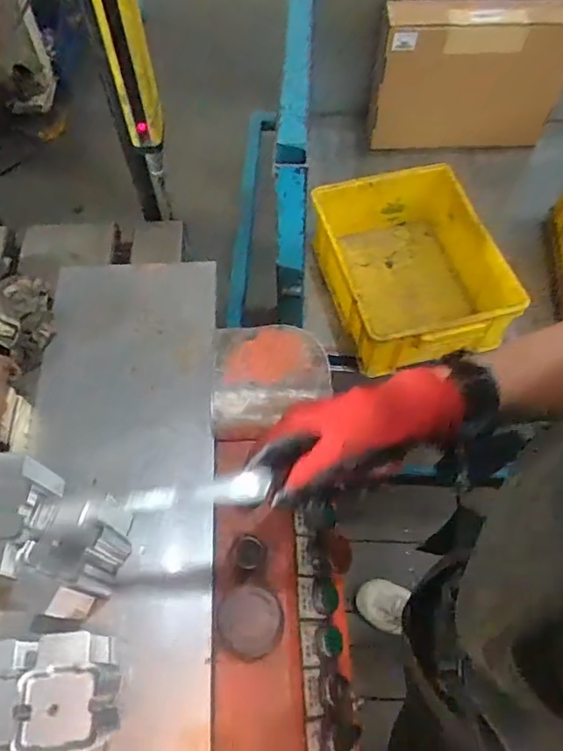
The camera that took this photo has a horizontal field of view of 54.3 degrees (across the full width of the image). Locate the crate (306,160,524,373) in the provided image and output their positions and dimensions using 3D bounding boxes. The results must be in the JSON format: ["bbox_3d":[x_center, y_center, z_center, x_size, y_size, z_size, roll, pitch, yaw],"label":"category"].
[{"bbox_3d":[0.231,-0.185,0.971,0.277,0.151,0.352,-12,61,-6],"label":"crate"}]

